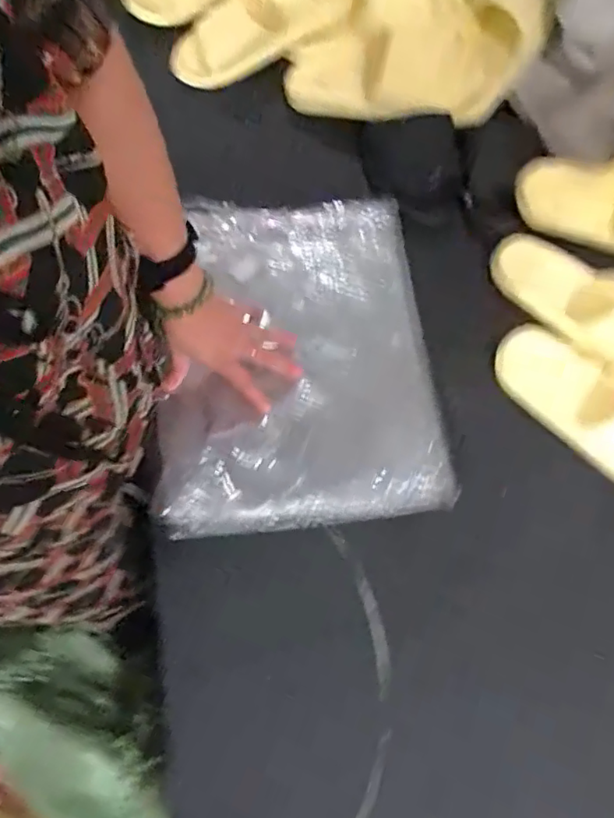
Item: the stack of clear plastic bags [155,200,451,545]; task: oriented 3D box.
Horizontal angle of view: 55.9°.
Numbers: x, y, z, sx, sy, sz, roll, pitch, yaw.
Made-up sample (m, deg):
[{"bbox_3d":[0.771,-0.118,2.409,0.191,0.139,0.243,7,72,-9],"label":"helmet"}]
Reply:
[{"bbox_3d":[-0.013,-0.063,0.662,0.305,0.035,0.391,-4,70,-4],"label":"stack of clear plastic bags"}]

